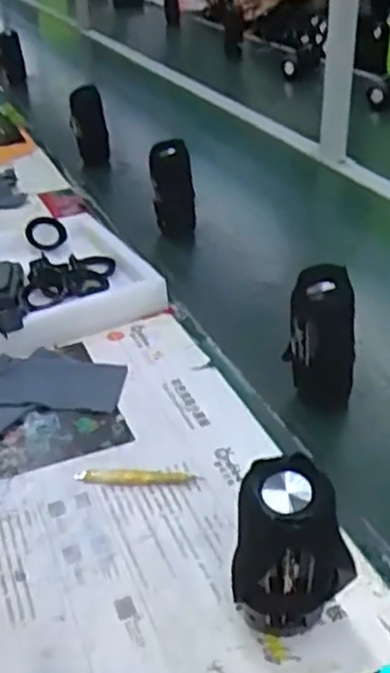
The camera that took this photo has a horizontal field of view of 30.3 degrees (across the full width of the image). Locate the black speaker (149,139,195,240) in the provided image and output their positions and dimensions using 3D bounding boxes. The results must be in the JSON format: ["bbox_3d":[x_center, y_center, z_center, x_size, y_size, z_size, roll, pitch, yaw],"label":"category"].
[{"bbox_3d":[-0.039,-0.240,1.176,0.075,0.146,0.040,-7,33,-7],"label":"black speaker"}]

